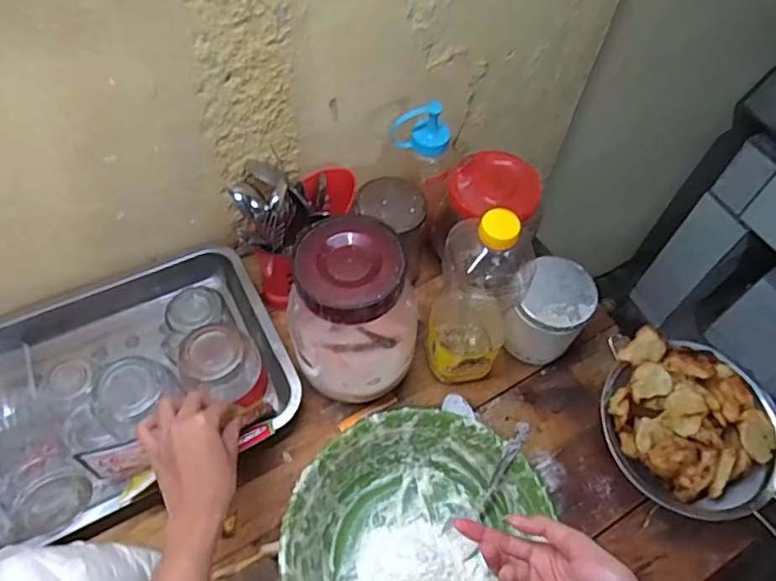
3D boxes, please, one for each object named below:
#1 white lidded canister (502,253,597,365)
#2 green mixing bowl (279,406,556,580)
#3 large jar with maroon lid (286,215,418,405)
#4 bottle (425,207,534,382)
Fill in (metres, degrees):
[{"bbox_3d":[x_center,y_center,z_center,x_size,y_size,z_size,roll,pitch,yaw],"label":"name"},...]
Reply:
[{"bbox_3d":[0.181,0.028,0.652,0.076,0.107,0.089,34,62,17],"label":"white lidded canister"},{"bbox_3d":[0.020,0.235,0.521,0.214,0.072,0.235,1,58,-2],"label":"green mixing bowl"},{"bbox_3d":[-0.029,0.028,0.568,0.112,0.181,0.117,1,58,-2],"label":"large jar with maroon lid"},{"bbox_3d":[0.088,0.009,0.566,0.078,0.258,0.087,22,59,10],"label":"bottle"}]

